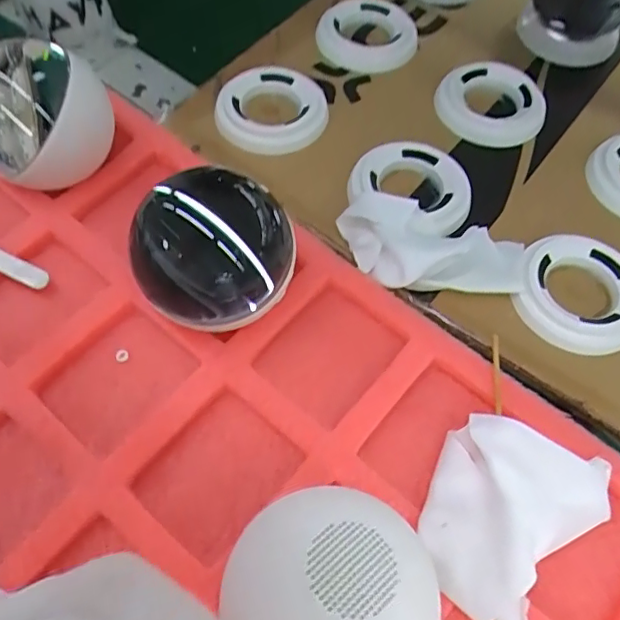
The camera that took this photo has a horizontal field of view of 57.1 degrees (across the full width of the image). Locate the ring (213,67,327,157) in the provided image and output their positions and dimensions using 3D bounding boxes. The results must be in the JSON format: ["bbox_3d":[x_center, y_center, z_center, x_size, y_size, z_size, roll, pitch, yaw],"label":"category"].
[{"bbox_3d":[-0.026,-0.132,0.369,0.064,0.014,0.064,0,62,0],"label":"ring"}]

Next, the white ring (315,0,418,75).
[{"bbox_3d":[0.040,-0.199,0.409,0.071,0.012,0.071,0,62,0],"label":"white ring"}]

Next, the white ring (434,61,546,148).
[{"bbox_3d":[0.121,-0.140,0.381,0.071,0.009,0.072,7,62,3],"label":"white ring"}]

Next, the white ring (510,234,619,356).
[{"bbox_3d":[0.146,-0.009,0.307,0.066,0.013,0.068,0,62,0],"label":"white ring"}]

